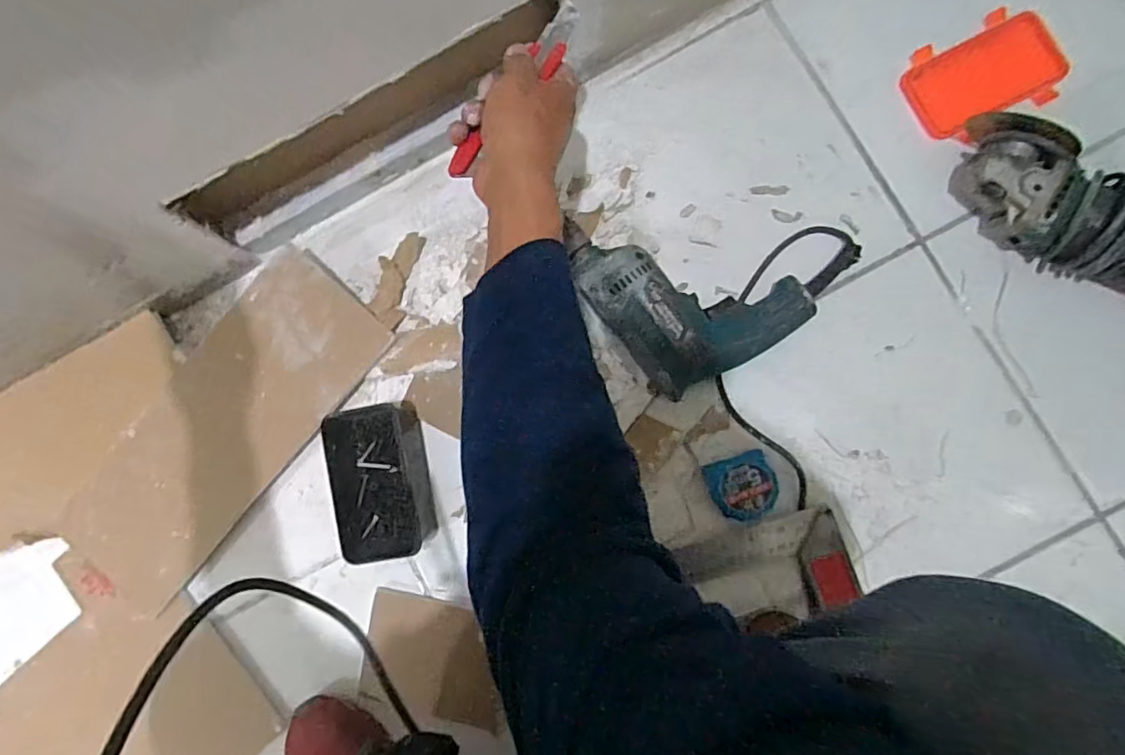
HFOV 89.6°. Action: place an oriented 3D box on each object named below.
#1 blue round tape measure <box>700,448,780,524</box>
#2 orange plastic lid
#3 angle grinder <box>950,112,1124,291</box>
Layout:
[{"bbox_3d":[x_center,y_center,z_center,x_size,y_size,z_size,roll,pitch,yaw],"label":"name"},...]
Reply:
[{"bbox_3d":[0.172,0.103,0.535,0.060,0.039,0.059,-21,84,3],"label":"blue round tape measure"},{"bbox_3d":[0.421,-0.302,0.569,0.139,0.024,0.103,-29,83,2],"label":"orange plastic lid"},{"bbox_3d":[0.519,-0.130,0.507,0.328,0.076,0.101,26,88,7],"label":"angle grinder"}]

